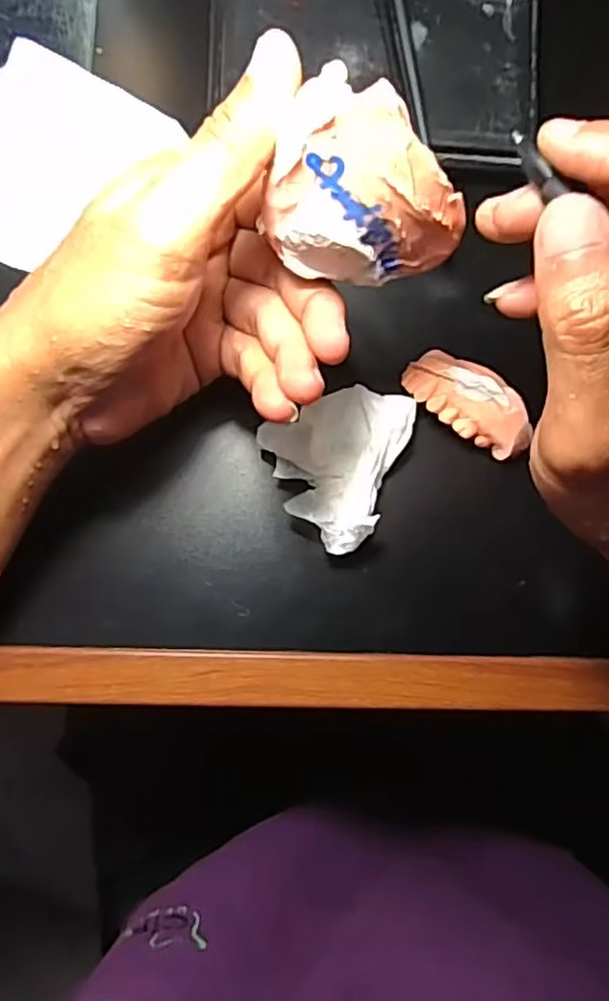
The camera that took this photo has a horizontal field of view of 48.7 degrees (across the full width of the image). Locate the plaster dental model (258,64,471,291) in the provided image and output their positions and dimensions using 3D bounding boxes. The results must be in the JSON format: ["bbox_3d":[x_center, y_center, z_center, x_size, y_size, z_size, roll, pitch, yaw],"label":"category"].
[{"bbox_3d":[0.016,-0.099,0.211,0.051,0.066,0.036,-19,47,26],"label":"plaster dental model"}]

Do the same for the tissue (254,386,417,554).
[{"bbox_3d":[0.010,-0.020,0.304,0.059,0.024,0.073,23,85,-3],"label":"tissue"}]

